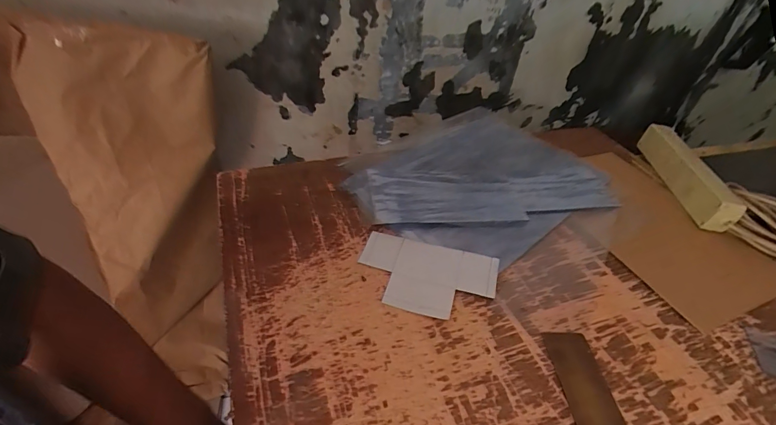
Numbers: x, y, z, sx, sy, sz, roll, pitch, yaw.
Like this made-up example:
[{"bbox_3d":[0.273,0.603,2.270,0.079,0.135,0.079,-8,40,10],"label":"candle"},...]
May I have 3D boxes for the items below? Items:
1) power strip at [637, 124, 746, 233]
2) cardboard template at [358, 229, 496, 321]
[{"bbox_3d":[0.518,-0.075,0.660,0.043,0.056,0.270,7,40,-1],"label":"power strip"},{"bbox_3d":[0.048,0.078,0.460,0.167,0.007,0.107,10,47,10],"label":"cardboard template"}]

